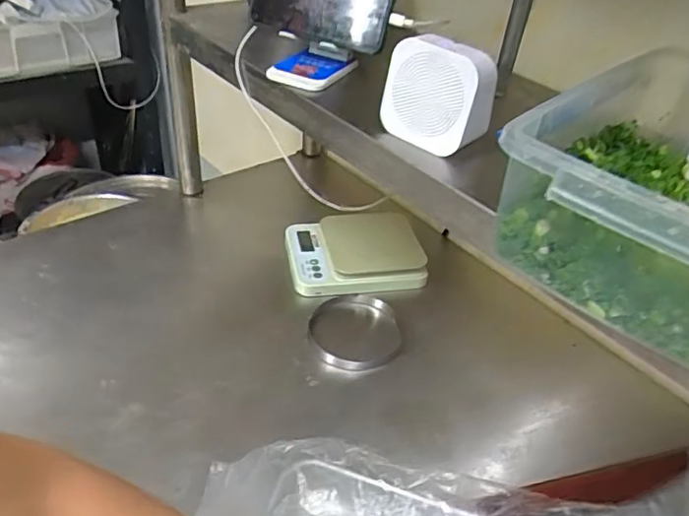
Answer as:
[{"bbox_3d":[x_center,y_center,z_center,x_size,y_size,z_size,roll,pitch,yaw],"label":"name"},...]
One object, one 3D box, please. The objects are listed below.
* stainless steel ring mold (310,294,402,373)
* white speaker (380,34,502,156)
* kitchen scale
[{"bbox_3d":[0.013,0.093,0.719,0.111,0.019,0.125,-7,38,-17],"label":"stainless steel ring mold"},{"bbox_3d":[0.083,-0.142,0.494,0.086,0.091,0.050,34,46,29],"label":"white speaker"},{"bbox_3d":[0.018,-0.009,0.836,0.208,0.034,0.160,-4,38,-13],"label":"kitchen scale"}]

